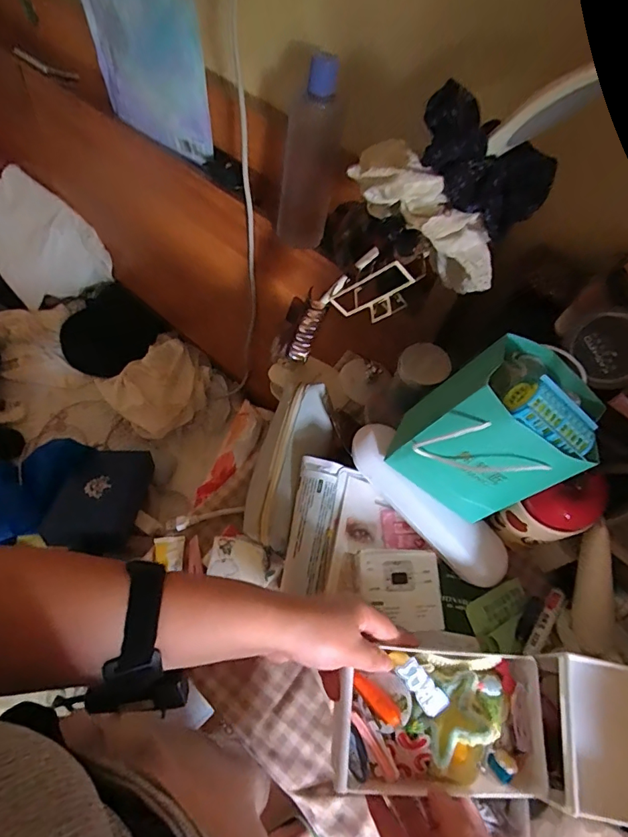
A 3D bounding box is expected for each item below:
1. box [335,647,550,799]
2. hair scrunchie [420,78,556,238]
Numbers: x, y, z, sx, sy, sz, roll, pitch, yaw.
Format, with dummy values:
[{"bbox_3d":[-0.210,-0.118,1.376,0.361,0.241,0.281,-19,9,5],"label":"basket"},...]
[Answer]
[{"bbox_3d":[0.105,0.244,0.379,0.172,0.049,0.098,4,61,-1],"label":"box"},{"bbox_3d":[0.134,-0.196,0.365,0.108,0.069,0.063,14,61,4],"label":"hair scrunchie"}]

